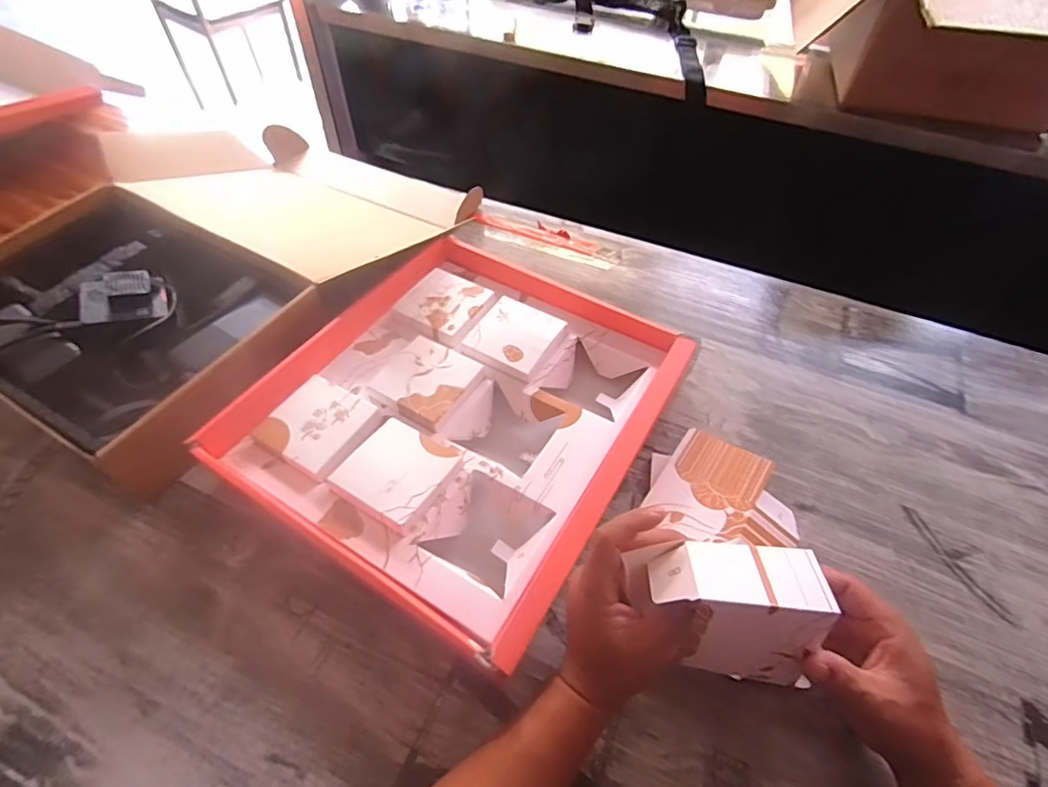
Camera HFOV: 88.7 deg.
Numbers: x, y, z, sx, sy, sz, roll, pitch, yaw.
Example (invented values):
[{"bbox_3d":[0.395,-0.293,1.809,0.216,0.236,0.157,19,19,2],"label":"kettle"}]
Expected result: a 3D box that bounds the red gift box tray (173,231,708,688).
[{"bbox_3d":[-0.058,0.012,0.551,0.351,0.064,0.386,27,57,18],"label":"red gift box tray"}]

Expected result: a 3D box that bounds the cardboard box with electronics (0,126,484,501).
[{"bbox_3d":[-0.385,-0.196,0.698,0.423,0.093,0.577,23,56,16],"label":"cardboard box with electronics"}]

